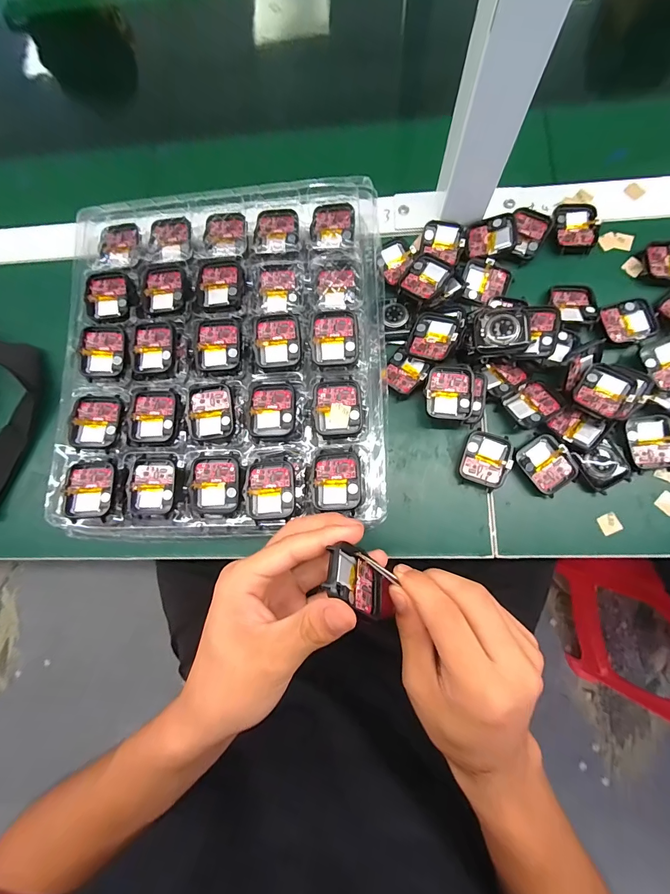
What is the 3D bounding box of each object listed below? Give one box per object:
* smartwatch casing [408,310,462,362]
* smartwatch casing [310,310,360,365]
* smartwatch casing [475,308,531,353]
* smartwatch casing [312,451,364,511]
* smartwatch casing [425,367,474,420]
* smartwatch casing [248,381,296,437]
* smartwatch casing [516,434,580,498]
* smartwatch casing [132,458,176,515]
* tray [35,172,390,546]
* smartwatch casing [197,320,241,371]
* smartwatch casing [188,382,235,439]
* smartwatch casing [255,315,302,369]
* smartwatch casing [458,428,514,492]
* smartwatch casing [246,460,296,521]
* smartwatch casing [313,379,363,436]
[{"bbox_3d":[0.084,-0.096,0.307,0.039,0.011,0.043,20,83,21],"label":"smartwatch casing"},{"bbox_3d":[0.000,-0.087,0.288,0.037,0.009,0.041,-1,94,4],"label":"smartwatch casing"},{"bbox_3d":[0.136,-0.095,0.291,0.040,0.014,0.034,-1,80,4],"label":"smartwatch casing"},{"bbox_3d":[0.002,0.025,0.268,0.037,0.008,0.044,0,80,5],"label":"smartwatch casing"},{"bbox_3d":[0.094,-0.044,0.293,0.038,0.012,0.040,9,81,6],"label":"smartwatch casing"},{"bbox_3d":[-0.049,-0.030,0.281,0.037,0.006,0.043,-2,80,4],"label":"smartwatch casing"},{"bbox_3d":[0.174,0.015,0.298,0.038,0.018,0.043,-40,80,-3],"label":"smartwatch casing"},{"bbox_3d":[-0.142,0.031,0.284,0.034,0.008,0.042,-1,80,4],"label":"smartwatch casing"},{"bbox_3d":[-0.095,-0.077,0.308,0.268,0.046,0.296,-2,79,4],"label":"tray"},{"bbox_3d":[-0.094,-0.083,0.293,0.035,0.008,0.040,4,81,5],"label":"smartwatch casing"},{"bbox_3d":[-0.099,-0.029,0.285,0.037,0.007,0.044,-3,80,4],"label":"smartwatch casing"},{"bbox_3d":[-0.046,-0.085,0.292,0.035,0.007,0.042,-3,92,2],"label":"smartwatch casing"},{"bbox_3d":[0.126,0.011,0.301,0.037,0.017,0.044,18,82,7],"label":"smartwatch casing"},{"bbox_3d":[-0.048,0.033,0.273,0.035,0.005,0.044,-2,80,4],"label":"smartwatch casing"},{"bbox_3d":[0.002,-0.032,0.281,0.037,0.005,0.044,-2,80,4],"label":"smartwatch casing"}]

